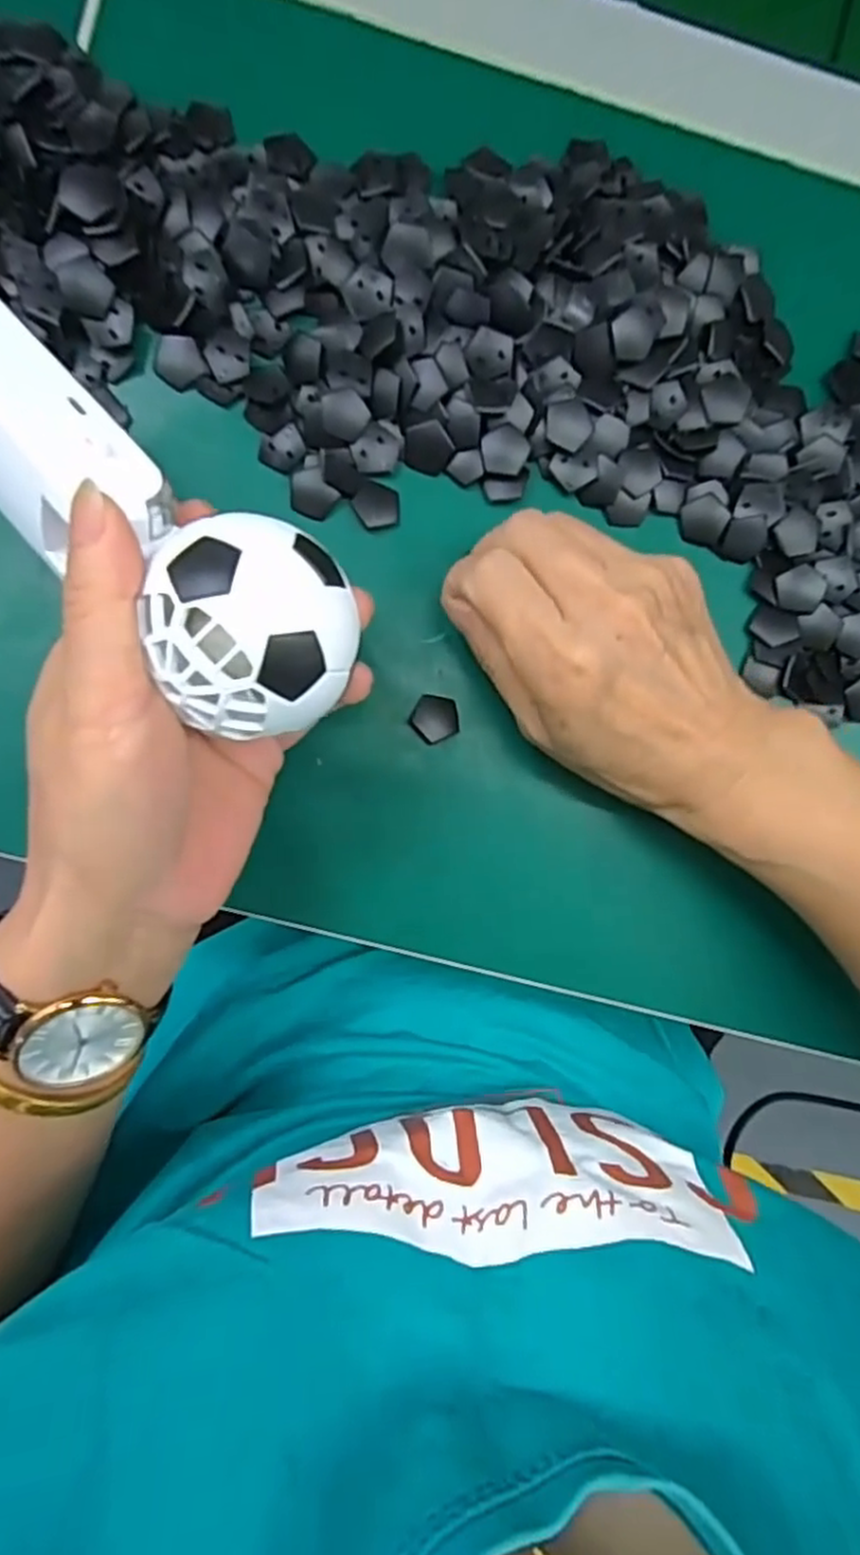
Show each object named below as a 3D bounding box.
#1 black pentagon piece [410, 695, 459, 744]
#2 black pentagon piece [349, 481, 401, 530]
[{"bbox_3d":[0.003,-0.023,0.290,0.018,0.004,0.019,28,88,-4],"label":"black pentagon piece"},{"bbox_3d":[-0.021,-0.106,0.287,0.017,0.004,0.017,-27,92,-4],"label":"black pentagon piece"}]

